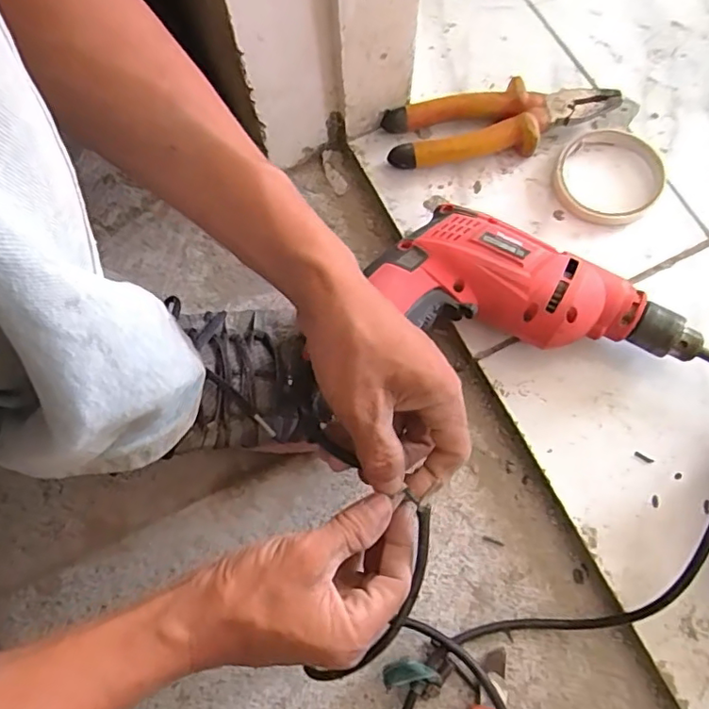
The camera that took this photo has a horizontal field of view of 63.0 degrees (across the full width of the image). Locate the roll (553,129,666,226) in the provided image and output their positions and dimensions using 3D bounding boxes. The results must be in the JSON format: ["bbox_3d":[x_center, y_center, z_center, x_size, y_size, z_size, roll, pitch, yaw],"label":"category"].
[{"bbox_3d":[0.210,-0.147,0.480,0.082,0.015,0.083,0,73,2],"label":"roll"}]

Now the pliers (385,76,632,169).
[{"bbox_3d":[0.124,-0.197,0.491,0.192,0.029,0.055,-8,73,-1],"label":"pliers"}]

